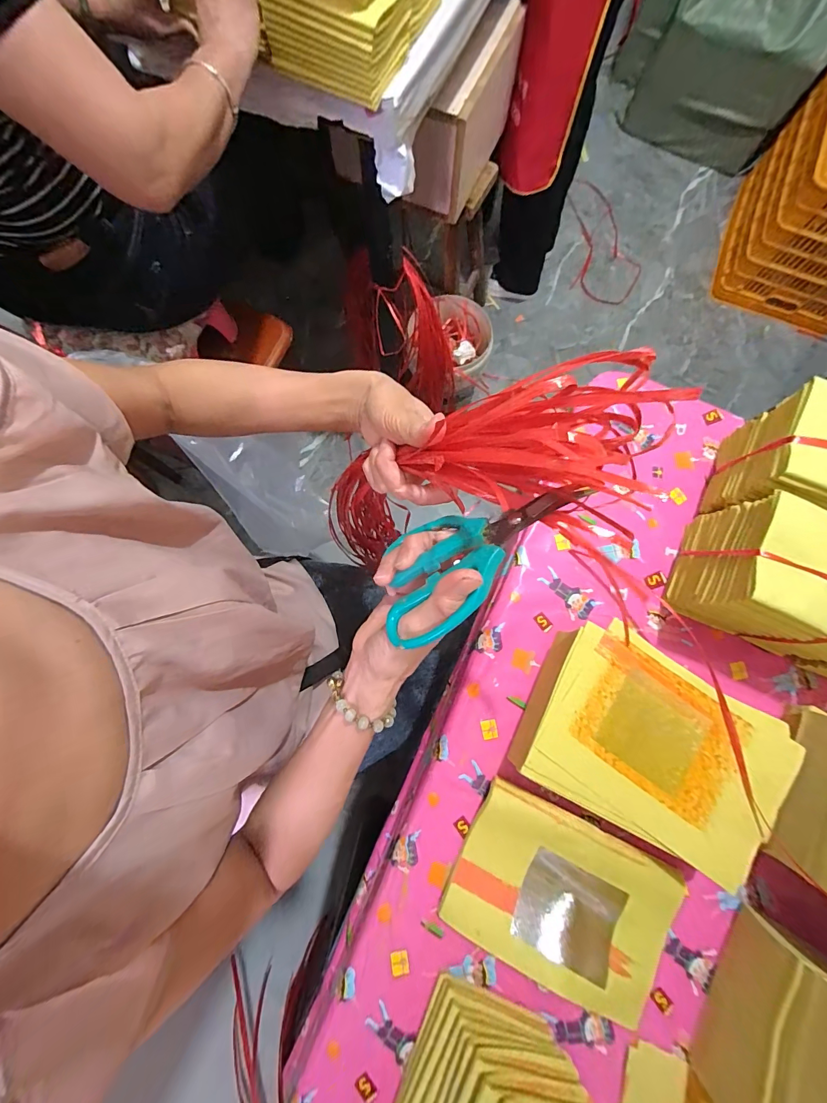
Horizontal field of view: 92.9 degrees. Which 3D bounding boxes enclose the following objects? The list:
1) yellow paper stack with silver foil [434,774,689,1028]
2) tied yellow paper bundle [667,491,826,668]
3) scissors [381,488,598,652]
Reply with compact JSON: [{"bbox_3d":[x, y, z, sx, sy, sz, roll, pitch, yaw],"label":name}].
[{"bbox_3d":[0.160,0.370,0.426,0.225,0.027,0.151,26,79,5],"label":"yellow paper stack with silver foil"},{"bbox_3d":[0.415,0.039,0.439,0.172,0.135,0.121,25,79,4],"label":"tied yellow paper bundle"},{"bbox_3d":[0.042,-0.003,0.243,0.135,0.010,0.089,-29,40,18],"label":"scissors"}]

